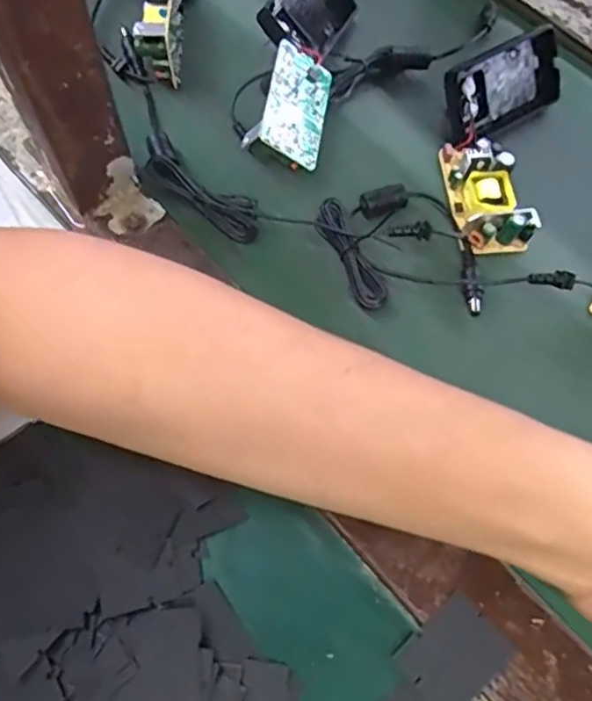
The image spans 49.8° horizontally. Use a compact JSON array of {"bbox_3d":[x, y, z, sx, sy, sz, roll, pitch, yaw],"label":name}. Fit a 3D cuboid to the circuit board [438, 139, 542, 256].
[{"bbox_3d":[0.111,-0.093,0.372,0.038,0.020,0.071,-8,66,-6],"label":"circuit board"}]

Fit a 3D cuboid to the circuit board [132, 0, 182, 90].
[{"bbox_3d":[-0.087,-0.206,0.407,0.023,0.039,0.063,-1,65,-3],"label":"circuit board"}]

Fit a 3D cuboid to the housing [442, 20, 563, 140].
[{"bbox_3d":[0.131,-0.163,0.395,0.084,0.048,0.017,-32,32,-10],"label":"housing"}]

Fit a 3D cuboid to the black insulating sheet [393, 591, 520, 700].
[{"bbox_3d":[0.070,0.134,0.280,0.043,0.004,0.035,-42,74,-13],"label":"black insulating sheet"}]

